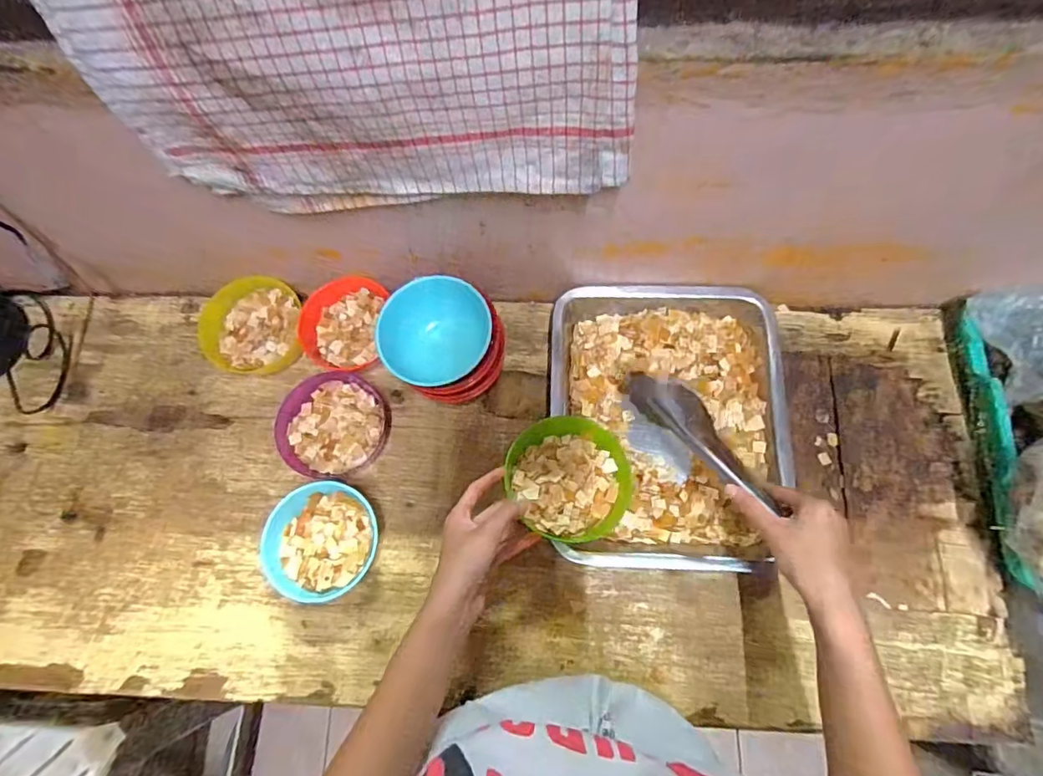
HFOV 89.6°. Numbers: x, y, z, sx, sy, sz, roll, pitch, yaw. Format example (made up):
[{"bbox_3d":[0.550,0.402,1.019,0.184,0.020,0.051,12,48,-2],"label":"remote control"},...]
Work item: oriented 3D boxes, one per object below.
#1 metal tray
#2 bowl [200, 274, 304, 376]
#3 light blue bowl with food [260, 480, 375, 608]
[{"bbox_3d":[0.155,0.032,0.569,0.239,0.039,0.298,1,73,3],"label":"metal tray"},{"bbox_3d":[-0.317,-0.074,0.625,0.104,0.036,0.114,-1,73,2],"label":"bowl"},{"bbox_3d":[-0.200,0.157,0.541,0.103,0.051,0.112,-1,73,2],"label":"light blue bowl with food"}]

